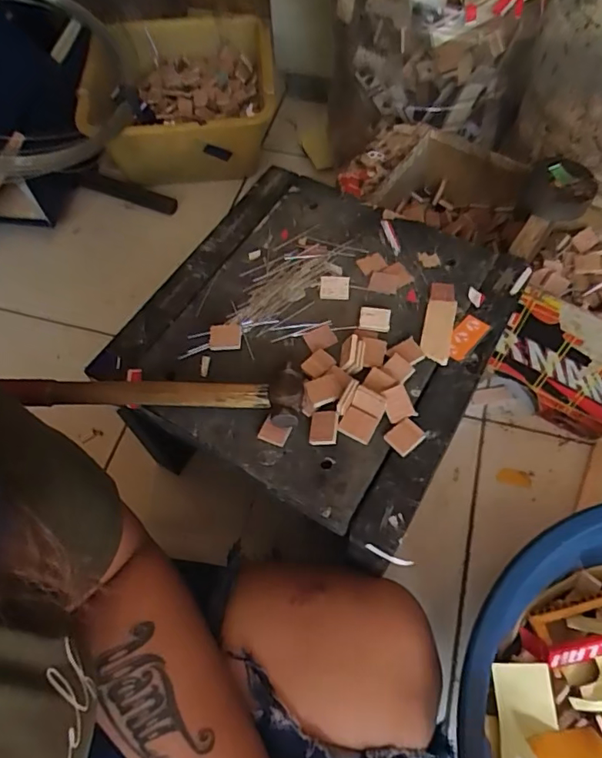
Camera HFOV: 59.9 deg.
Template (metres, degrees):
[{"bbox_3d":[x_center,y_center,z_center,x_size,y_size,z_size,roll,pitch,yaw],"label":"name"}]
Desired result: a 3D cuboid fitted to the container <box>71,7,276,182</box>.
[{"bbox_3d":[-0.178,-0.419,0.806,0.271,0.127,0.264,-5,61,0],"label":"container"}]

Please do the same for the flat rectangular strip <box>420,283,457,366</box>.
[{"bbox_3d":[0.113,-0.047,0.424,0.023,0.005,0.077,12,62,9],"label":"flat rectangular strip"}]

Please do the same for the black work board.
[{"bbox_3d":[0.008,-0.046,0.431,0.274,0.031,0.291,24,64,15],"label":"black work board"}]

